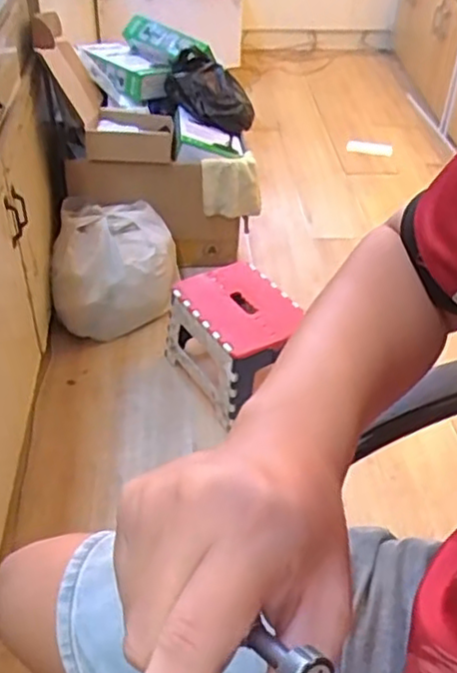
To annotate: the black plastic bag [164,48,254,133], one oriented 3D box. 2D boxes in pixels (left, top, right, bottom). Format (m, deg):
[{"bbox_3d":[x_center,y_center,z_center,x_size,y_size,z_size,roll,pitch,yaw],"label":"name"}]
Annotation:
[{"bbox_3d":[-0.053,-0.668,1.833,0.242,0.165,0.175,1,40,-2],"label":"black plastic bag"}]

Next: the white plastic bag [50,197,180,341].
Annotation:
[{"bbox_3d":[-0.293,-0.162,1.678,0.309,0.259,0.252,-16,44,-21],"label":"white plastic bag"}]

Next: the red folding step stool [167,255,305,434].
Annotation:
[{"bbox_3d":[0.024,0.010,1.473,0.216,0.236,0.282,-21,46,-26],"label":"red folding step stool"}]

